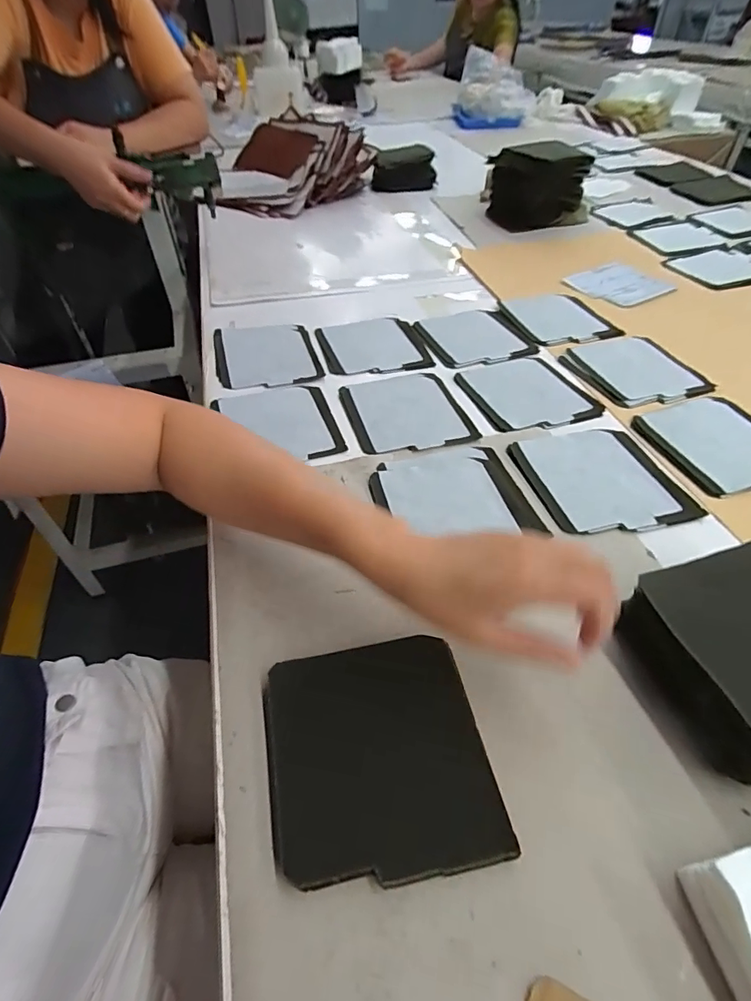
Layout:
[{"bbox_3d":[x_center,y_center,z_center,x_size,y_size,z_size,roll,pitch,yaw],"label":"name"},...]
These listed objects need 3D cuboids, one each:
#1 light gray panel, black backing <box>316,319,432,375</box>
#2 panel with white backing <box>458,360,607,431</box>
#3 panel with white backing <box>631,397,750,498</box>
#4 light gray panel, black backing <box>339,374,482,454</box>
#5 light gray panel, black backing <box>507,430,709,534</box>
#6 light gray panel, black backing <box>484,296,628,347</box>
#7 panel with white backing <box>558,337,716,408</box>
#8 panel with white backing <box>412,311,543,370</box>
[{"bbox_3d":[-0.004,-0.215,0.663,0.138,0.005,0.135,-11,47,-11],"label":"light gray panel, black backing"},{"bbox_3d":[0.185,-0.134,0.585,0.134,0.010,0.139,-13,48,-13],"label":"panel with white backing"},{"bbox_3d":[0.369,-0.060,0.508,0.130,0.013,0.146,-15,48,-14],"label":"panel with white backing"},{"bbox_3d":[0.036,-0.107,0.564,0.132,0.009,0.144,-11,47,-11],"label":"light gray panel, black backing"},{"bbox_3d":[0.226,-0.022,0.483,0.133,0.012,0.145,-11,48,-12],"label":"light gray panel, black backing"},{"bbox_3d":[0.266,-0.273,0.713,0.140,0.019,0.142,-10,47,-11],"label":"light gray panel, black backing"},{"bbox_3d":[0.333,-0.172,0.615,0.137,0.010,0.145,-9,47,-10],"label":"panel with white backing"},{"bbox_3d":[0.141,-0.238,0.683,0.139,0.012,0.144,-11,48,-11],"label":"panel with white backing"}]

